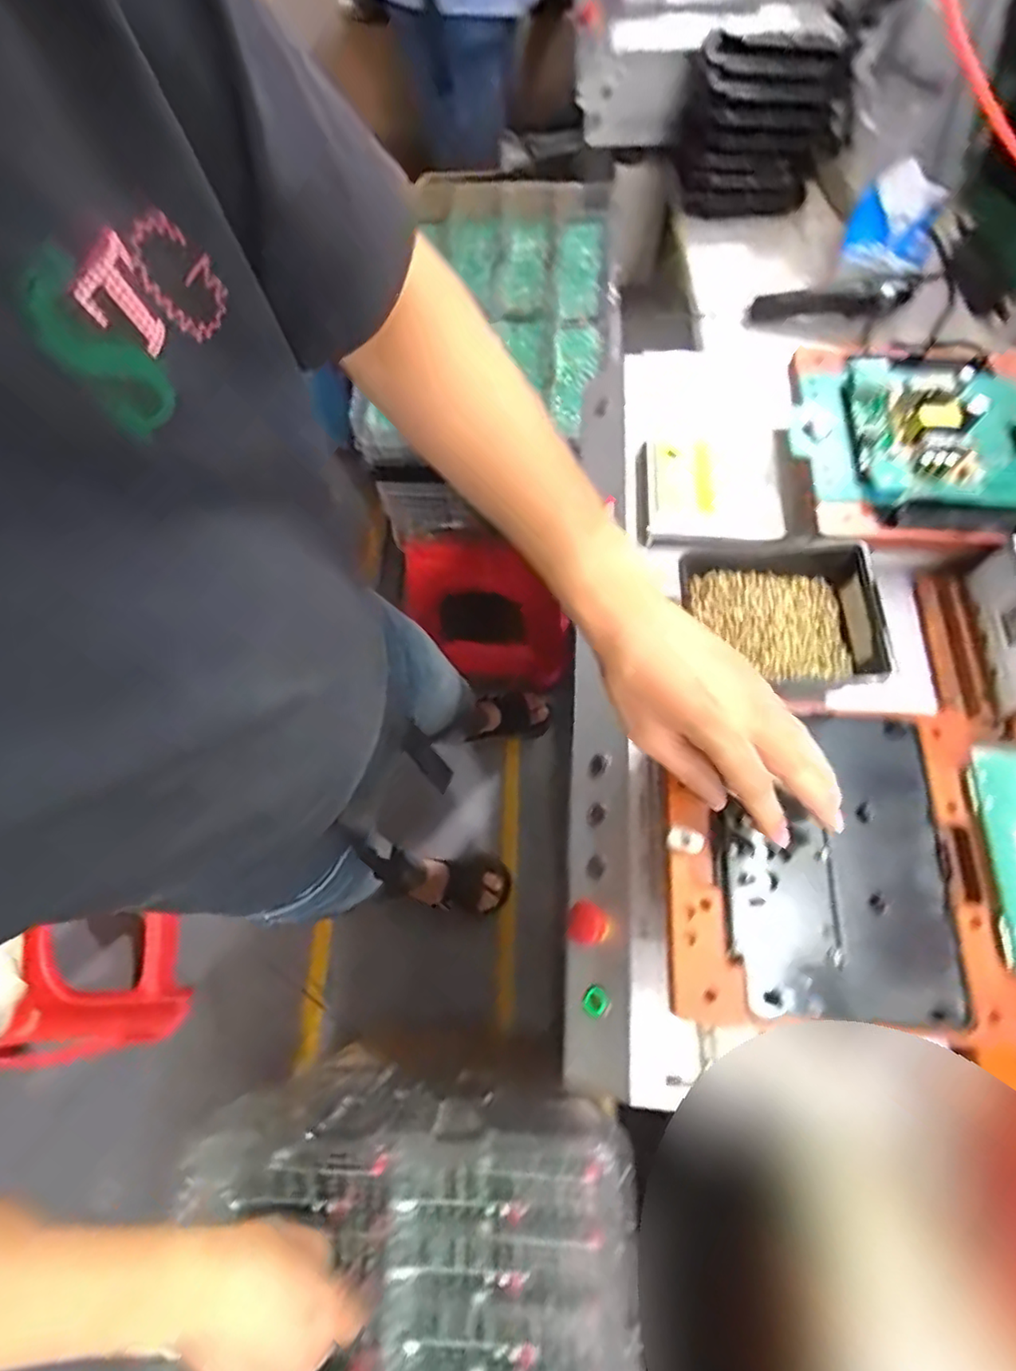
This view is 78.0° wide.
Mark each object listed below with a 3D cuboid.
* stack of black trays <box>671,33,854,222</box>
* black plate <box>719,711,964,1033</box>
[{"bbox_3d":[0.380,-0.825,0.924,0.236,0.201,0.170,16,68,9],"label":"stack of black trays"},{"bbox_3d":[0.203,0.111,0.400,0.133,0.022,0.180,1,67,2],"label":"black plate"}]

